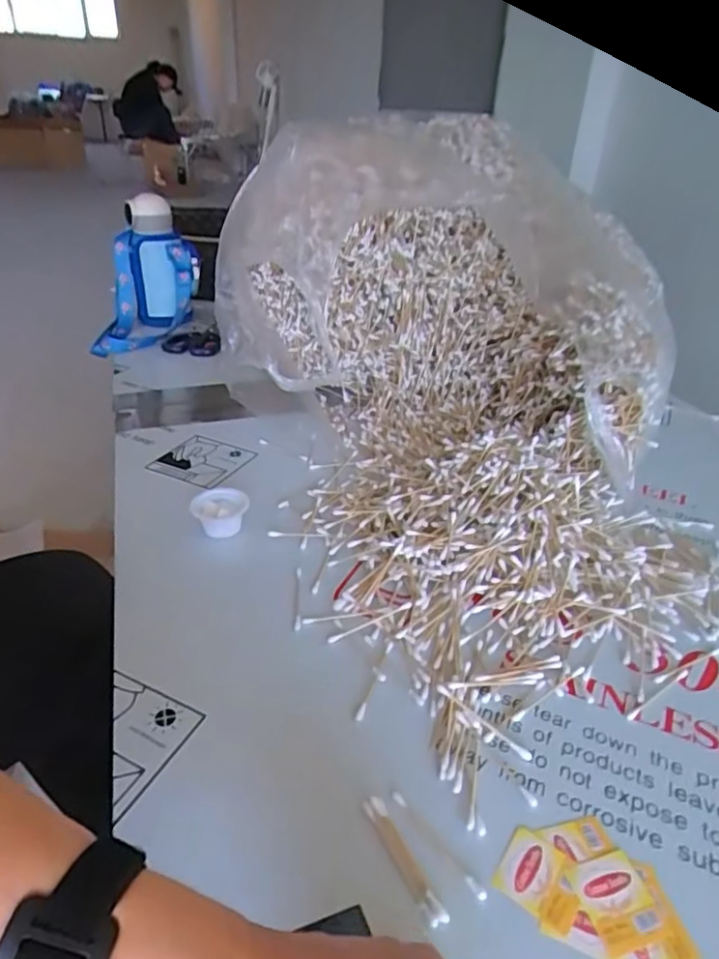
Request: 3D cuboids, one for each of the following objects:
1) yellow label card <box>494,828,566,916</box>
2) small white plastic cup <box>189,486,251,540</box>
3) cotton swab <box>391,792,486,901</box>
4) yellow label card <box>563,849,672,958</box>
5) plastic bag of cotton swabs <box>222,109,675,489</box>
[{"bbox_3d":[0.095,0.217,0.335,0.030,0.004,0.038,23,38,27],"label":"yellow label card"},{"bbox_3d":[-0.134,0.033,0.584,0.051,0.034,0.054,2,33,-1],"label":"small white plastic cup"},{"bbox_3d":[0.044,0.208,0.345,0.006,0.004,0.073,-22,41,-33],"label":"cotton swab"},{"bbox_3d":[0.139,0.227,0.324,0.037,0.004,0.045,-7,34,-14],"label":"yellow label card"},{"bbox_3d":[0.114,-0.252,0.770,0.567,0.325,0.345,21,37,25],"label":"plastic bag of cotton swabs"}]

